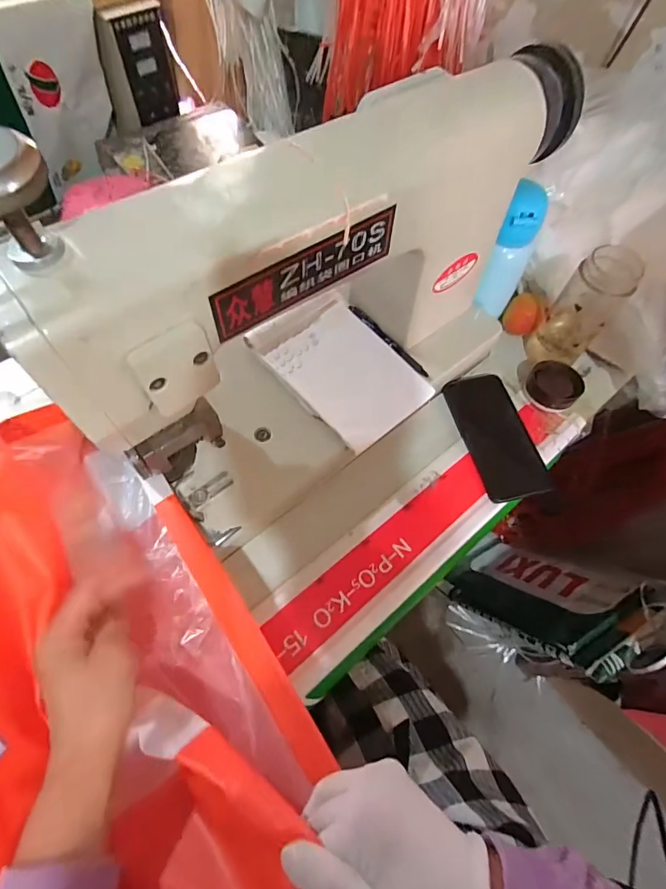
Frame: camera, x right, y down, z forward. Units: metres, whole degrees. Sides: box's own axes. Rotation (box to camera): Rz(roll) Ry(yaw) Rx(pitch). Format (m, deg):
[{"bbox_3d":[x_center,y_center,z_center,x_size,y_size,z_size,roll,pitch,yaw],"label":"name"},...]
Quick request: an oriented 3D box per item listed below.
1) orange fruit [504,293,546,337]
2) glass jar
[{"bbox_3d":[0.270,-0.184,0.620,0.048,0.048,0.047,23,64,9],"label":"orange fruit"},{"bbox_3d":[0.313,-0.166,0.548,0.068,0.157,0.067,1,63,-2],"label":"glass jar"}]

